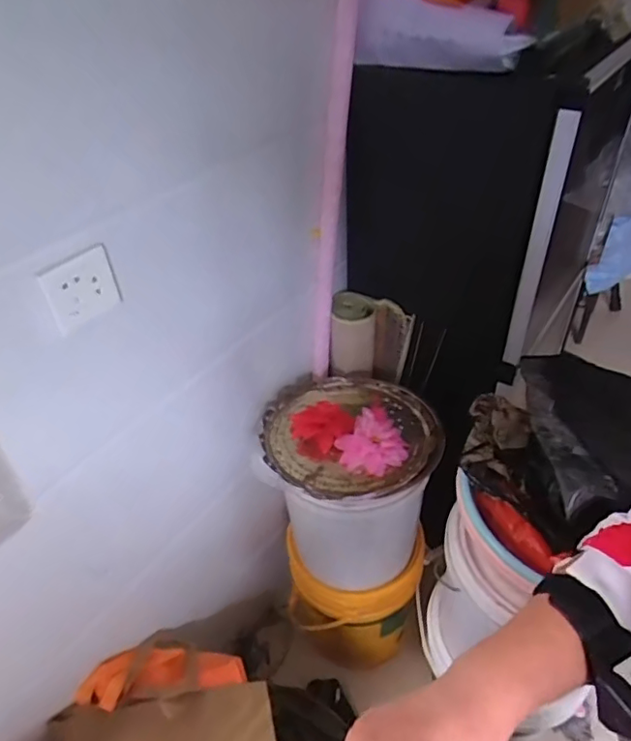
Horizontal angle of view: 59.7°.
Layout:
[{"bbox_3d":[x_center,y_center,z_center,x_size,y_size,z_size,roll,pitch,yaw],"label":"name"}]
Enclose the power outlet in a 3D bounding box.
[{"bbox_3d":[-0.283,-0.101,0.667,0.009,0.078,0.091,22,46,26],"label":"power outlet"}]

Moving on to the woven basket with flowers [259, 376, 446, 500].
[{"bbox_3d":[0.065,0.098,1.012,0.318,0.084,0.315,-1,40,1],"label":"woven basket with flowers"}]

